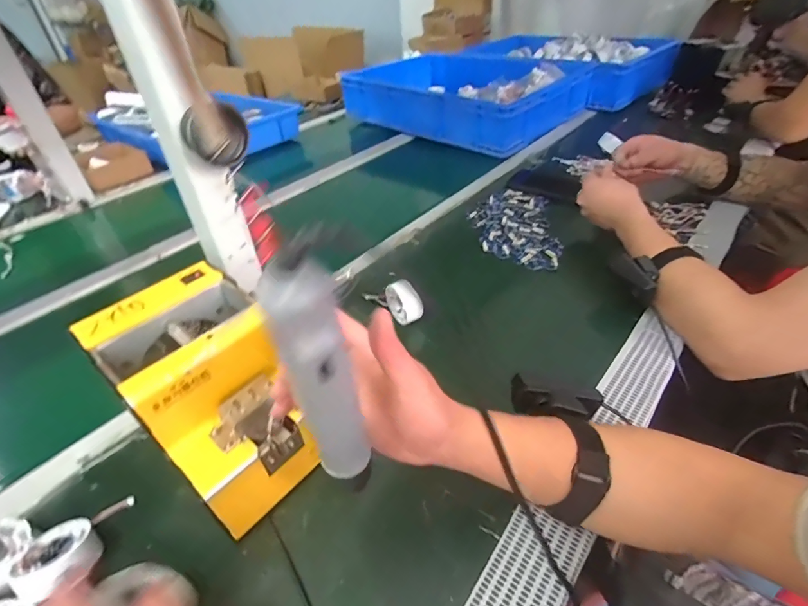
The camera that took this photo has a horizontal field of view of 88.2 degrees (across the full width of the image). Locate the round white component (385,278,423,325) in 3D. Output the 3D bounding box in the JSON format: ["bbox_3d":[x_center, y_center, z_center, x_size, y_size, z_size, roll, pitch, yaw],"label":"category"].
[{"bbox_3d":[0.001,-0.003,0.540,0.029,0.053,0.051,-29,45,-28],"label":"round white component"}]

